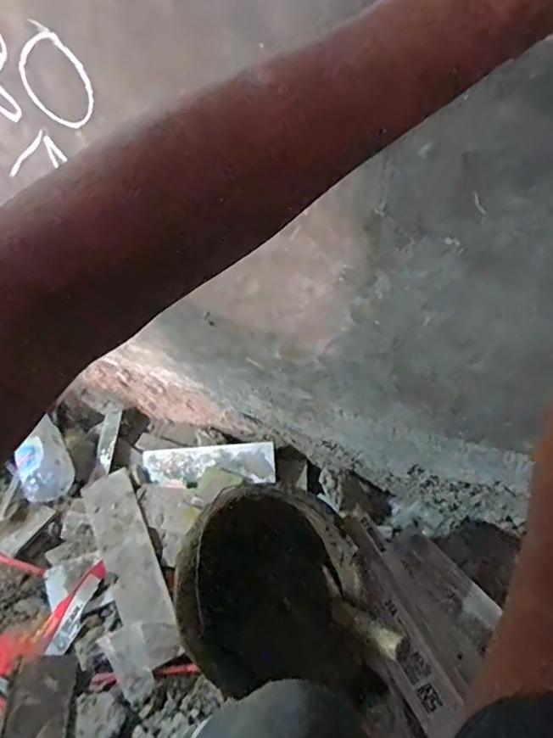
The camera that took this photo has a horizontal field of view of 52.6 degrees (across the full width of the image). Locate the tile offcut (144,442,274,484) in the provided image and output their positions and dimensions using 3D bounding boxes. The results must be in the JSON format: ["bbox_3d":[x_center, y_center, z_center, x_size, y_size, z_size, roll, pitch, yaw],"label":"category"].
[{"bbox_3d":[-0.125,0.170,0.994,0.260,0.010,0.074,-7,70,23],"label":"tile offcut"}]

